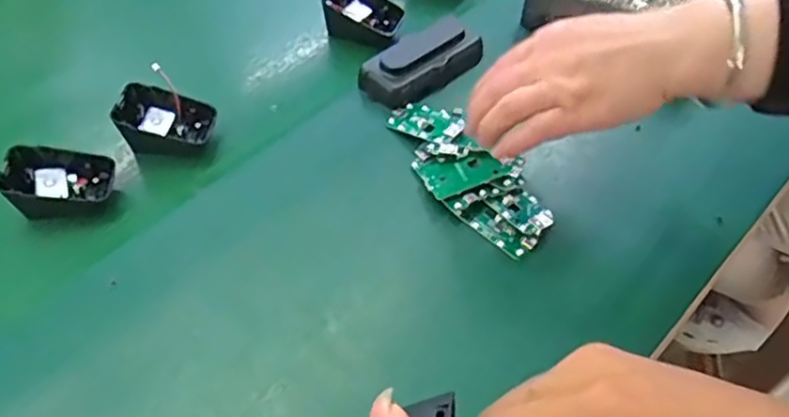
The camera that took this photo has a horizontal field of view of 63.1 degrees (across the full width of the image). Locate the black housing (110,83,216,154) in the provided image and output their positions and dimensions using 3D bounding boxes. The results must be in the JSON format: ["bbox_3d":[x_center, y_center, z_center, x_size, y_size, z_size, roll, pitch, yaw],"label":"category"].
[{"bbox_3d":[-0.172,-0.064,0.484,0.067,0.037,0.053,9,55,8],"label":"black housing"}]

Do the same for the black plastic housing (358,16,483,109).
[{"bbox_3d":[0.026,-0.121,0.517,0.101,0.027,0.041,-30,59,-19],"label":"black plastic housing"}]

